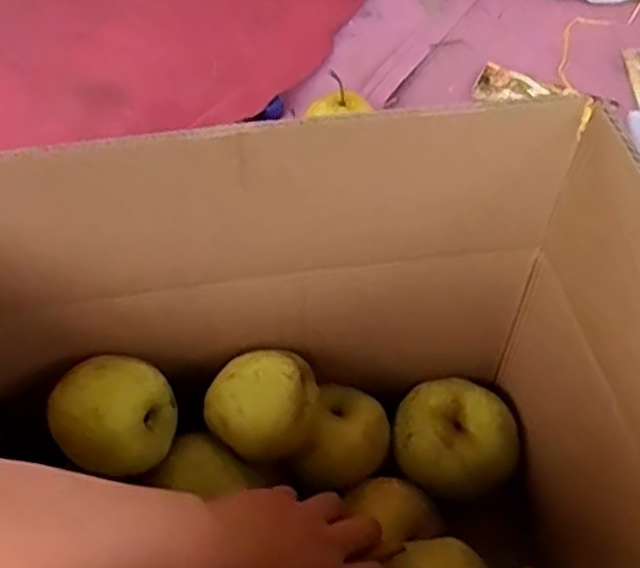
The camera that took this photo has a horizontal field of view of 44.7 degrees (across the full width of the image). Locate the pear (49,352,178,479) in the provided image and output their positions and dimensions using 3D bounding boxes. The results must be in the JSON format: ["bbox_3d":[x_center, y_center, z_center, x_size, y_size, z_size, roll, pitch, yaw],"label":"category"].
[{"bbox_3d":[-0.132,0.086,0.499,0.067,0.061,0.064,0,52,-1],"label":"pear"}]

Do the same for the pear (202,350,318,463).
[{"bbox_3d":[-0.038,0.082,0.526,0.073,0.058,0.057,-2,52,-2],"label":"pear"}]

